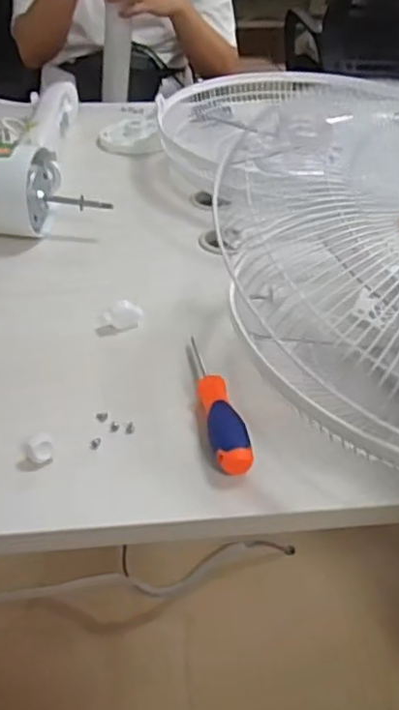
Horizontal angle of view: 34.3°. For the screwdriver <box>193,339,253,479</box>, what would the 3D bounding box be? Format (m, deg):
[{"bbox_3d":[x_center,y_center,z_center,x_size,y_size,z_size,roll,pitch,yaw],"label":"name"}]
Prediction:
[{"bbox_3d":[0.014,0.036,0.594,0.030,0.026,0.186,-5,41,-11],"label":"screwdriver"}]

